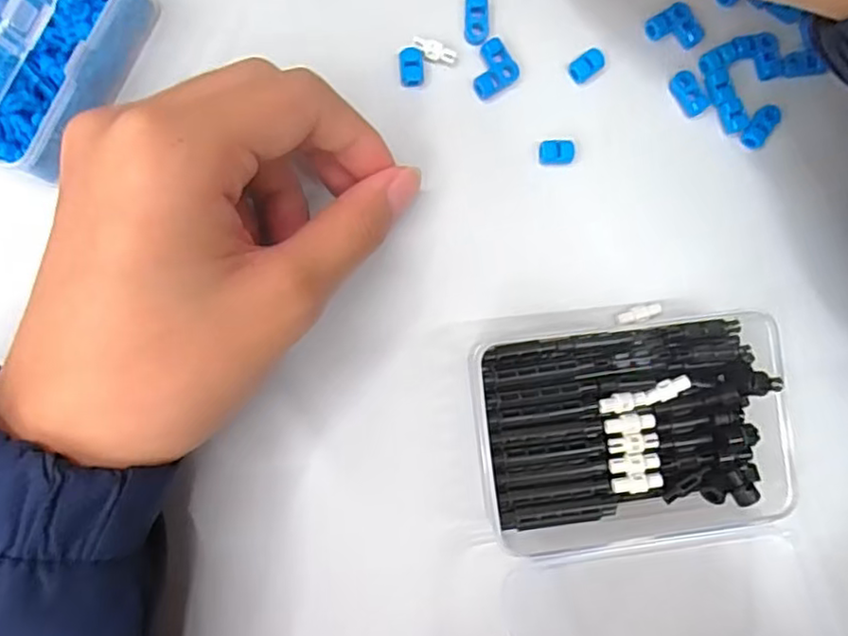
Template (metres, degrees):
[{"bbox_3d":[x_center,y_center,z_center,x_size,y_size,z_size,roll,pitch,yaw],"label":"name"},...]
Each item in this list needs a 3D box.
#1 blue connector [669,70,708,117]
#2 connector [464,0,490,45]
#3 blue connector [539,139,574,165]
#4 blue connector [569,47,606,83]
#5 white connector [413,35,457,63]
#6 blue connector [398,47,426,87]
[{"bbox_3d":[0.093,-0.078,0.224,0.008,0.005,0.016,-30,90,-6],"label":"blue connector"},{"bbox_3d":[0.018,-0.102,0.218,0.008,0.004,0.017,-2,87,-6],"label":"connector"},{"bbox_3d":[0.046,-0.057,0.219,0.012,0.004,0.008,-2,87,-6],"label":"blue connector"},{"bbox_3d":[0.056,-0.087,0.221,0.012,0.004,0.007,-37,91,-6],"label":"blue connector"},{"bbox_3d":[0.004,-0.090,0.216,0.016,0.005,0.005,16,85,-4],"label":"white connector"},{"bbox_3d":[-0.004,-0.084,0.216,0.008,0.004,0.012,-6,87,-6],"label":"blue connector"}]

